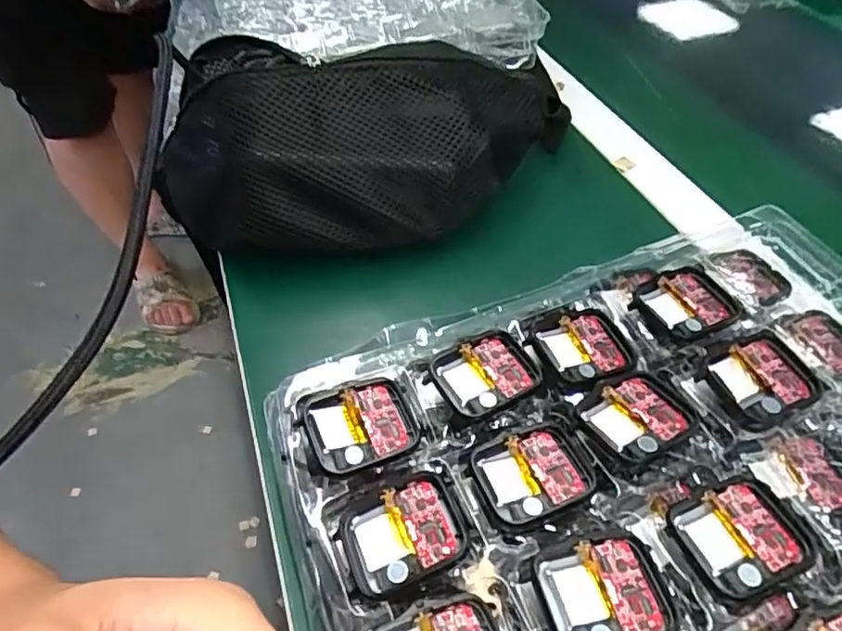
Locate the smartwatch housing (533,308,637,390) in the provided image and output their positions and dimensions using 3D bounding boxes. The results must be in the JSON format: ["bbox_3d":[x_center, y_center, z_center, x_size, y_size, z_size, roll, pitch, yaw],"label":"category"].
[{"bbox_3d":[0.076,0.016,0.273,0.043,0.007,0.040,-18,50,-13],"label":"smartwatch housing"}]

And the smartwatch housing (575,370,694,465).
[{"bbox_3d":[0.091,0.042,0.245,0.042,0.008,0.036,-27,53,-20],"label":"smartwatch housing"}]

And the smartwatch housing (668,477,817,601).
[{"bbox_3d":[0.118,0.080,0.215,0.042,0.005,0.037,-18,50,-13],"label":"smartwatch housing"}]

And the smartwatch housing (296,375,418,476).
[{"bbox_3d":[-0.024,0.044,0.243,0.044,0.009,0.036,-17,50,-12],"label":"smartwatch housing"}]

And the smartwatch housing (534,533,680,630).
[{"bbox_3d":[0.063,0.094,0.199,0.042,0.009,0.036,-10,49,-7],"label":"smartwatch housing"}]

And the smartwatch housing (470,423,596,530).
[{"bbox_3d":[0.045,0.063,0.234,0.044,0.005,0.036,-17,50,-12],"label":"smartwatch housing"}]

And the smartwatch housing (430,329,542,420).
[{"bbox_3d":[0.029,0.026,0.260,0.043,0.008,0.036,-19,50,-14],"label":"smartwatch housing"}]

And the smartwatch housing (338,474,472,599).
[{"bbox_3d":[-0.005,0.081,0.218,0.044,0.011,0.036,-17,50,-12],"label":"smartwatch housing"}]

